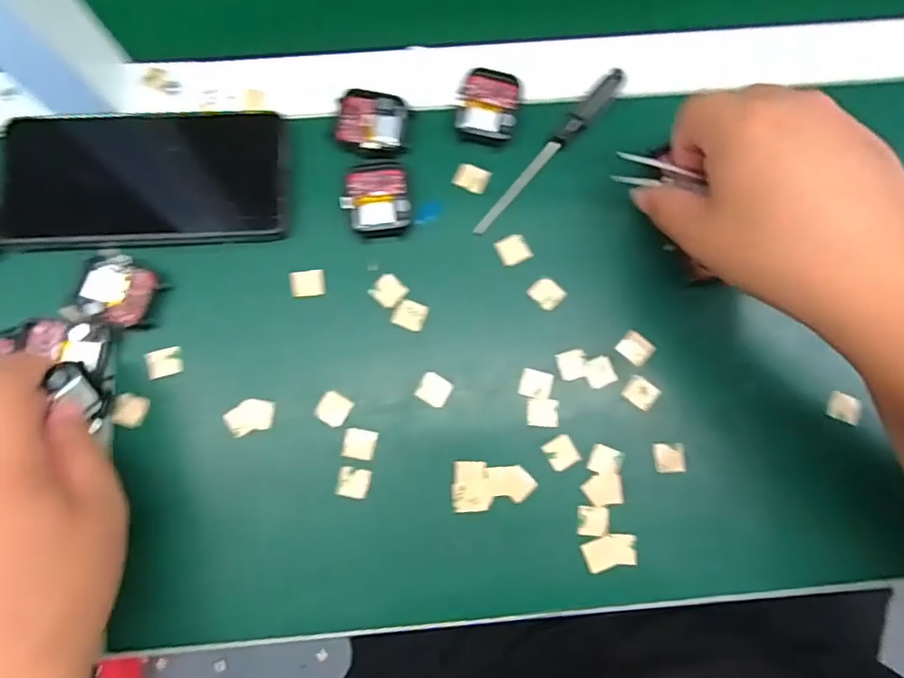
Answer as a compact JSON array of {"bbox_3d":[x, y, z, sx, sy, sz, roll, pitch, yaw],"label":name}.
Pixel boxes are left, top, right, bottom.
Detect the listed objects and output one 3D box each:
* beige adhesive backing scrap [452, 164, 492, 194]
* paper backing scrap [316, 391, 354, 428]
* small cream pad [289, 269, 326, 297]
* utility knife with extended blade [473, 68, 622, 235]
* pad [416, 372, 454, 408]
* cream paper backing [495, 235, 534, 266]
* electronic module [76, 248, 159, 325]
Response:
[{"bbox_3d":[0.012,-0.098,0.336,0.020,0.004,0.016,23,81,2],"label":"beige adhesive backing scrap"},{"bbox_3d":[-0.066,0.039,0.311,0.017,0.004,0.017,32,81,3],"label":"paper backing scrap"},{"bbox_3d":[-0.084,-0.033,0.323,0.020,0.004,0.015,-7,81,-3],"label":"small cream pad"},{"bbox_3d":[0.059,-0.112,0.335,0.012,0.011,0.129,39,82,4],"label":"utility knife with extended blade"},{"bbox_3d":[-0.010,0.029,0.314,0.017,0.004,0.016,30,81,3],"label":"pad"},{"bbox_3d":[0.037,-0.053,0.331,0.019,0.004,0.017,-27,83,-6],"label":"cream paper backing"},{"bbox_3d":[-0.190,-0.029,0.316,0.042,0.007,0.037,24,81,2],"label":"electronic module"}]

